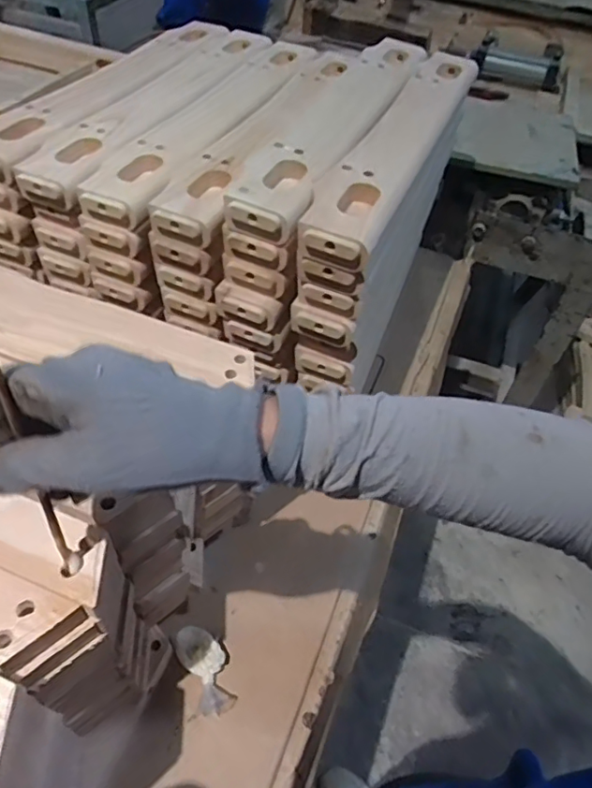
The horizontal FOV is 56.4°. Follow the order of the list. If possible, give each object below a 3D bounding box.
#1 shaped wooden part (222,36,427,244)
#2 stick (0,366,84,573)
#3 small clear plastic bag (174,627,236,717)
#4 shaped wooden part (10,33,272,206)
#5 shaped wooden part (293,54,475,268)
[{"bbox_3d":[0.059,-0.319,0.630,0.080,0.028,0.497,20,51,11],"label":"shaped wooden part"},{"bbox_3d":[-0.127,0.031,0.266,0.008,0.187,0.006,-9,42,-15],"label":"stick"},{"bbox_3d":[-0.083,0.248,0.505,0.036,0.024,0.080,-22,55,-22],"label":"small clear plastic bag"},{"bbox_3d":[-0.157,-0.365,0.688,0.075,0.026,0.488,20,51,11],"label":"shaped wooden part"},{"bbox_3d":[0.122,-0.287,0.607,0.073,0.028,0.488,21,51,11],"label":"shaped wooden part"}]

